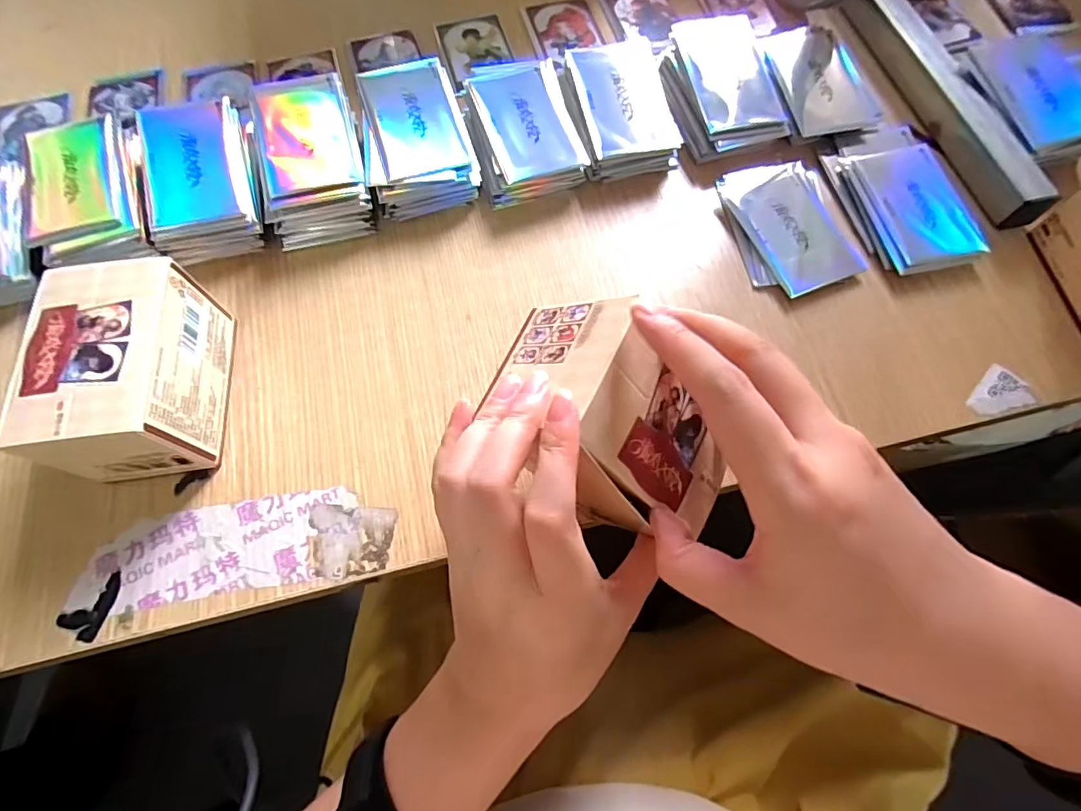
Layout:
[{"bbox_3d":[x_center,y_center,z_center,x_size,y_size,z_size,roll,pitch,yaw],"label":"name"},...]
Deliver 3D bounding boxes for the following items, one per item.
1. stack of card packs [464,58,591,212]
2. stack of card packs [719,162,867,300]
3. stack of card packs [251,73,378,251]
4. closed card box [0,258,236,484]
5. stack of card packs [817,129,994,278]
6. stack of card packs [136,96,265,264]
[{"bbox_3d":[-0.012,-0.201,0.376,0.072,0.035,0.104,-14,67,-4],"label":"stack of card packs"},{"bbox_3d":[0.172,-0.124,0.354,0.075,0.009,0.105,-9,67,-2],"label":"stack of card packs"},{"bbox_3d":[-0.156,-0.169,0.360,0.067,0.047,0.107,-14,67,-4],"label":"stack of card packs"},{"bbox_3d":[-0.223,-0.017,0.286,0.068,0.070,0.103,-7,67,-1],"label":"closed card box"},{"bbox_3d":[0.251,-0.146,0.360,0.075,0.014,0.117,-14,67,-4],"label":"stack of card packs"},{"bbox_3d":[-0.230,-0.153,0.355,0.071,0.044,0.103,-19,68,-6],"label":"stack of card packs"}]

